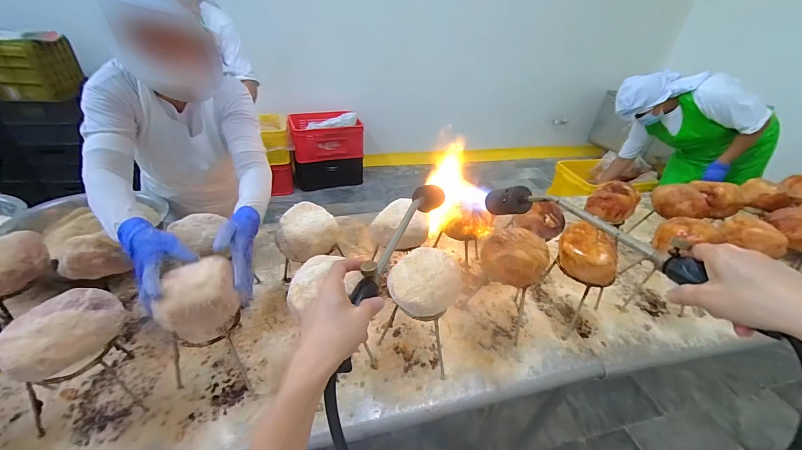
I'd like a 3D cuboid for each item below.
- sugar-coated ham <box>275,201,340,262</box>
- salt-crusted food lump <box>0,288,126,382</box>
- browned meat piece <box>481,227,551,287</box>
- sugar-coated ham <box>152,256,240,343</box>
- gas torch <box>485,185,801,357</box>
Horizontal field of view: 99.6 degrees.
[{"bbox_3d":[-0.193,0.019,0.730,0.114,0.084,0.130,25,38,26],"label":"sugar-coated ham"},{"bbox_3d":[-0.485,0.160,0.491,0.132,0.082,0.078,-20,41,-32],"label":"salt-crusted food lump"},{"bbox_3d":[0.226,0.065,0.681,0.125,0.072,0.123,27,40,29],"label":"browned meat piece"},{"bbox_3d":[-0.323,0.120,0.545,0.114,0.079,0.092,-13,38,-25],"label":"sugar-coated ham"},{"bbox_3d":[0.254,0.009,0.462,0.056,0.060,0.470,-4,17,-14],"label":"gas torch"}]

